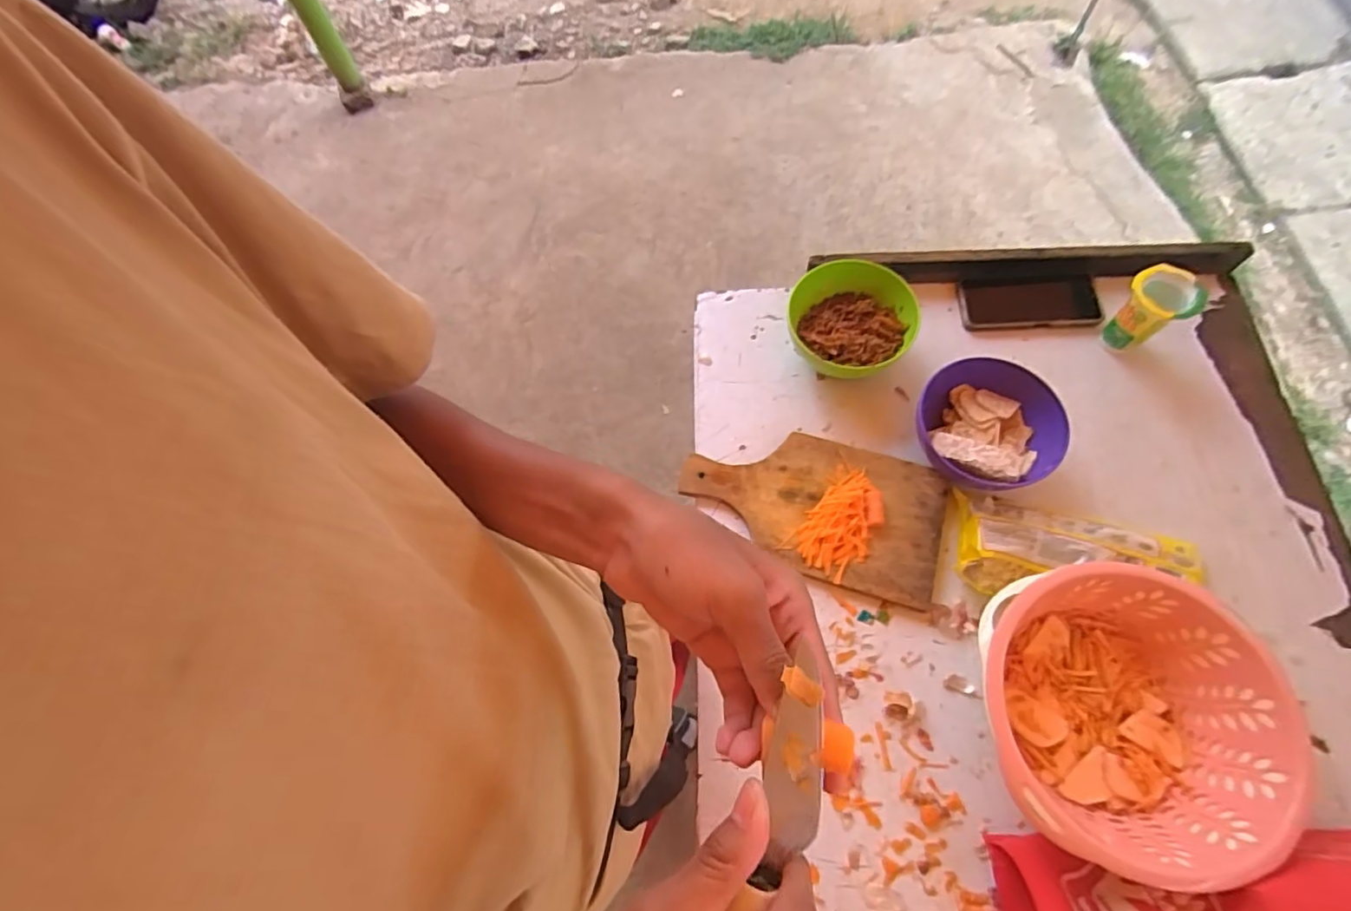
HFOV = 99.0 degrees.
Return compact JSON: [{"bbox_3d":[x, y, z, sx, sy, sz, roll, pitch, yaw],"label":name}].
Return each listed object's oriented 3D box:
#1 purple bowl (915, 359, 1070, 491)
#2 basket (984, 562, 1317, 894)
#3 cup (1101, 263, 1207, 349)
[{"bbox_3d":[0.349,-0.025,0.649,0.153,0.068,0.138,33,73,16],"label":"purple bowl"},{"bbox_3d":[0.396,0.232,0.529,0.238,0.101,0.240,-4,67,2],"label":"basket"},{"bbox_3d":[0.549,-0.168,0.677,0.062,0.099,0.066,-1,67,3],"label":"cup"}]

